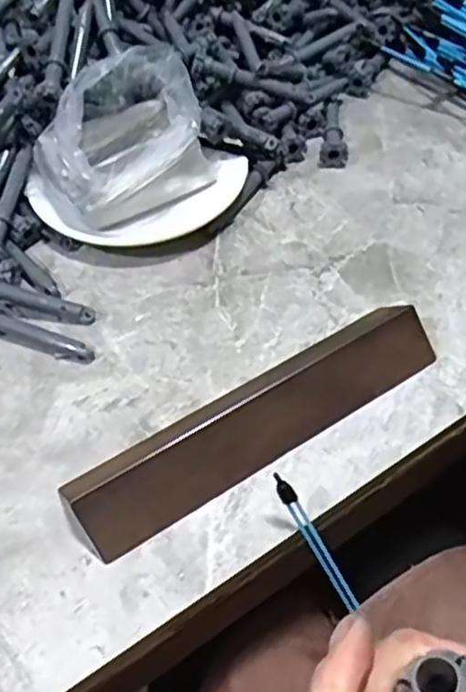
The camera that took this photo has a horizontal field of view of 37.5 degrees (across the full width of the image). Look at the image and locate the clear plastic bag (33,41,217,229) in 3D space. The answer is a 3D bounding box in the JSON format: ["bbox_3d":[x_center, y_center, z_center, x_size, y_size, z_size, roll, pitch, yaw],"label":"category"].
[{"bbox_3d":[-0.074,-0.136,0.472,0.115,0.079,0.100,-27,55,-17],"label":"clear plastic bag"}]

